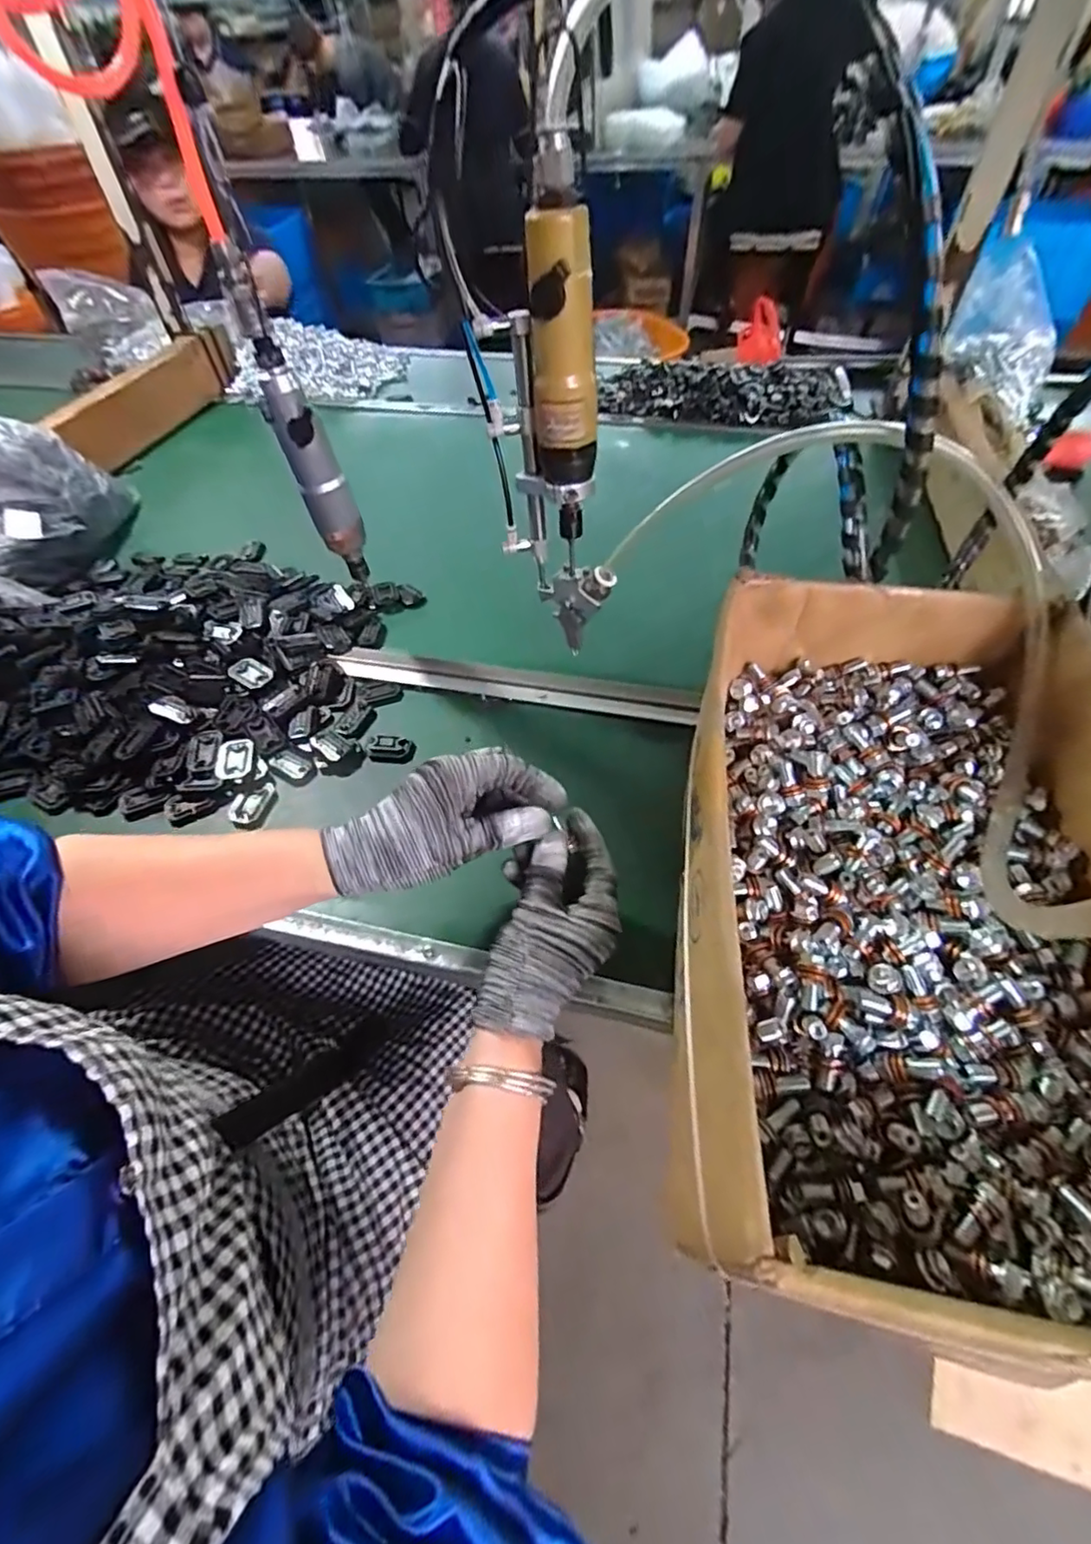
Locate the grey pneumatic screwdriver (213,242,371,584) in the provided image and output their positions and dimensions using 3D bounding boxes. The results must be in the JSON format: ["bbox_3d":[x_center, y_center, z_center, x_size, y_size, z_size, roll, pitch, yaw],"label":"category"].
[{"bbox_3d":[-0.192,-0.264,0.472,0.041,0.240,0.034,-21,55,-12],"label":"grey pneumatic screwdriver"}]

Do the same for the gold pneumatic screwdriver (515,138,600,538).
[{"bbox_3d":[0.007,-0.255,0.371,0.049,0.193,0.045,-4,54,0],"label":"gold pneumatic screwdriver"}]

